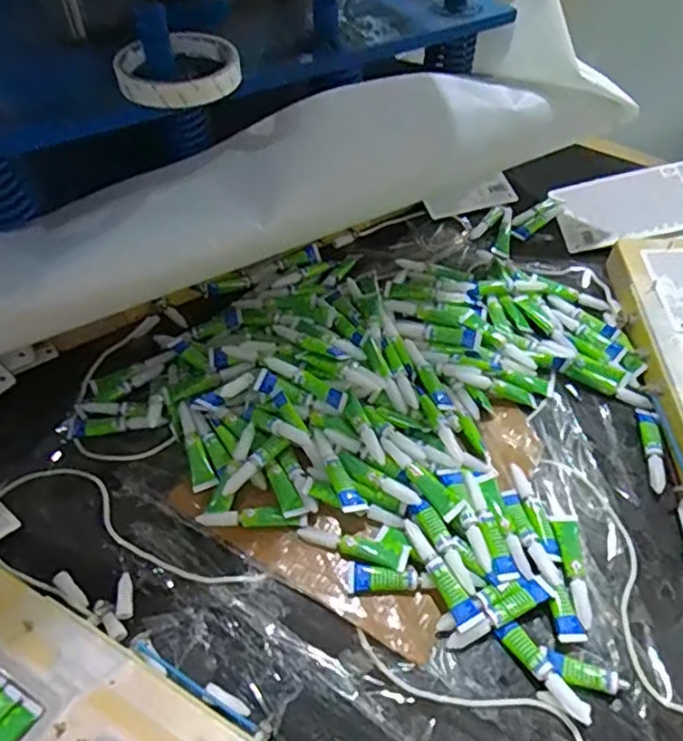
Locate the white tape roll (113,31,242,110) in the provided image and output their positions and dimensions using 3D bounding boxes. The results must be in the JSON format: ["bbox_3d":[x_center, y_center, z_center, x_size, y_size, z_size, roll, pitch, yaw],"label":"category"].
[{"bbox_3d":[-0.117,-0.216,0.445,0.087,0.021,0.071,-20,53,-16],"label":"white tape roll"}]

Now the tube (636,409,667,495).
[{"bbox_3d":[0.259,0.065,0.514,0.016,0.010,0.080,9,50,8],"label":"tube"}]

